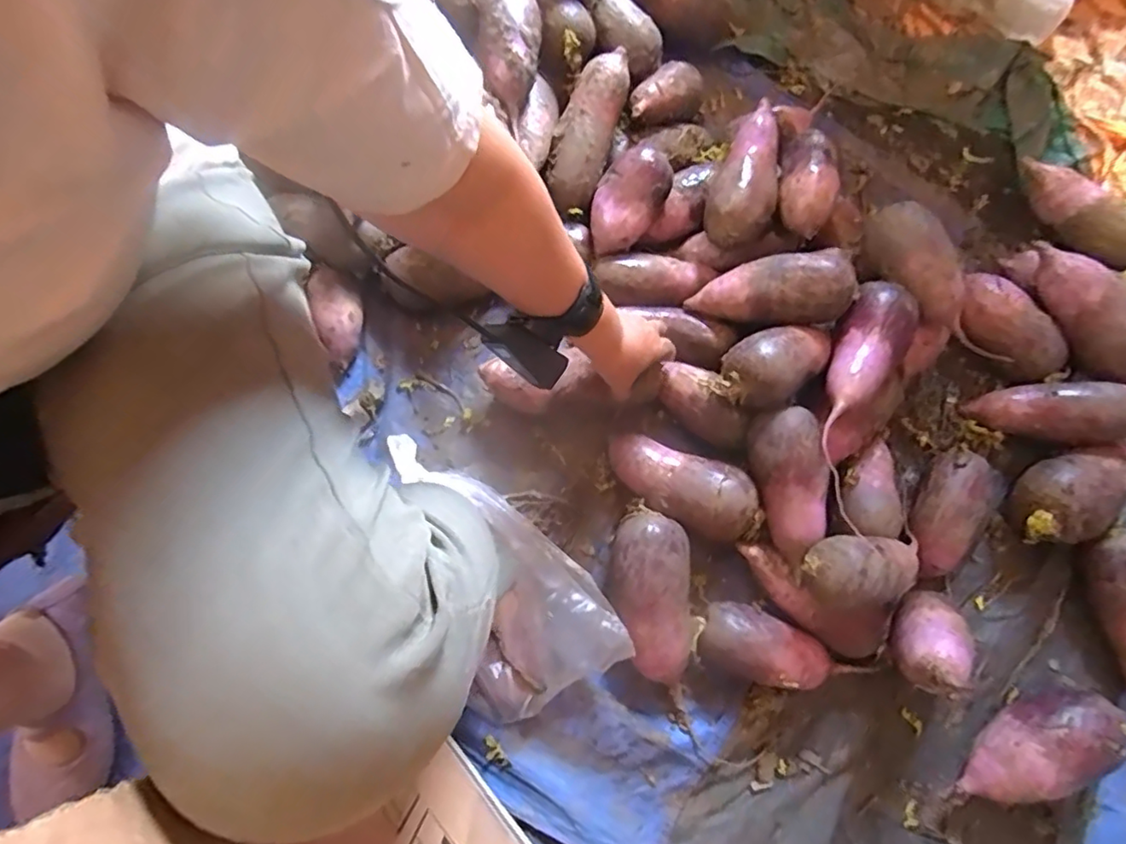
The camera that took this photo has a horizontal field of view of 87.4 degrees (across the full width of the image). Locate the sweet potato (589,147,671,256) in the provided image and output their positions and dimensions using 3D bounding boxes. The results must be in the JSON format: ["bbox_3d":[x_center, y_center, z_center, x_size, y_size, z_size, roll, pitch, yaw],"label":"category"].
[{"bbox_3d":[0.074,-0.247,0.670,0.077,0.055,0.119,32,76,9],"label":"sweet potato"}]

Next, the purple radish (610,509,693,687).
[{"bbox_3d":[0.087,0.176,0.596,0.079,0.074,0.167,0,75,-1],"label":"purple radish"}]

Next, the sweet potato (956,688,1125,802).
[{"bbox_3d":[0.456,0.316,0.569,0.165,0.072,0.071,-27,75,-8],"label":"sweet potato"}]

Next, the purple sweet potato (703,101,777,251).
[{"bbox_3d":[0.211,-0.272,0.669,0.073,0.060,0.173,22,74,6],"label":"purple sweet potato"}]

